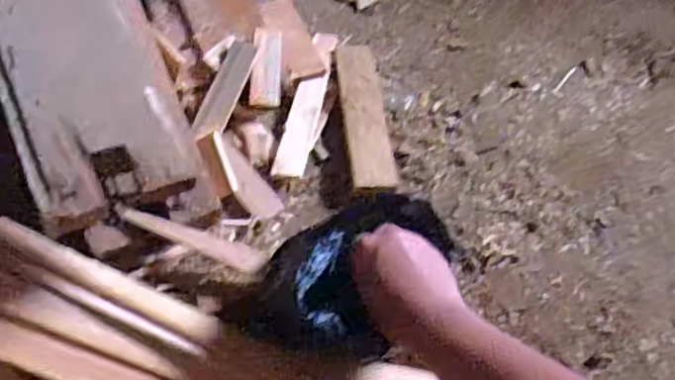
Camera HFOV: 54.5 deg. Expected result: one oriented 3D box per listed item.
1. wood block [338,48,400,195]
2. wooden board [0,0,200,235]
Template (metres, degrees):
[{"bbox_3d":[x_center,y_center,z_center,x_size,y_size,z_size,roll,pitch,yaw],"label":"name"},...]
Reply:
[{"bbox_3d":[0.034,-0.093,0.828,0.055,0.035,0.251,-4,54,-3],"label":"wood block"},{"bbox_3d":[-0.244,-0.106,0.618,0.133,0.014,0.270,-20,73,-25],"label":"wooden board"}]

